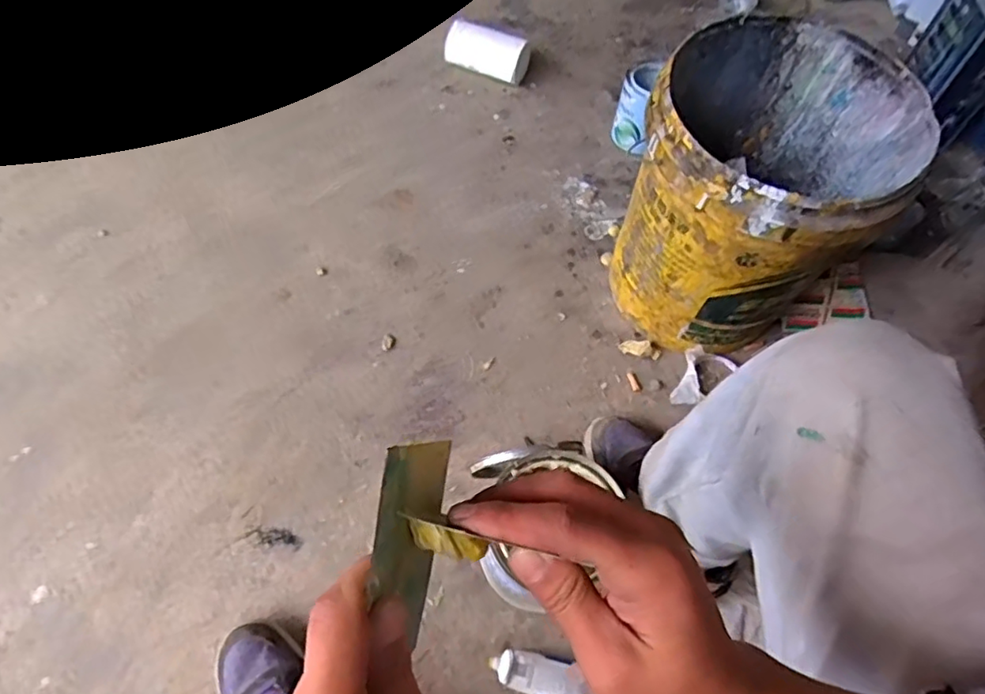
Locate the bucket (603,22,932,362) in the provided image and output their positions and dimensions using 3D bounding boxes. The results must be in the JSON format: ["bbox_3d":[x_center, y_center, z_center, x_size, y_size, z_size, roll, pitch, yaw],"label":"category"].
[{"bbox_3d":[0.341,-0.177,0.817,0.287,0.367,0.295,1,60,-2],"label":"bucket"}]

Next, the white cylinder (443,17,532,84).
[{"bbox_3d":[-0.012,-0.601,1.230,0.177,0.077,0.070,23,62,12],"label":"white cylinder"}]

